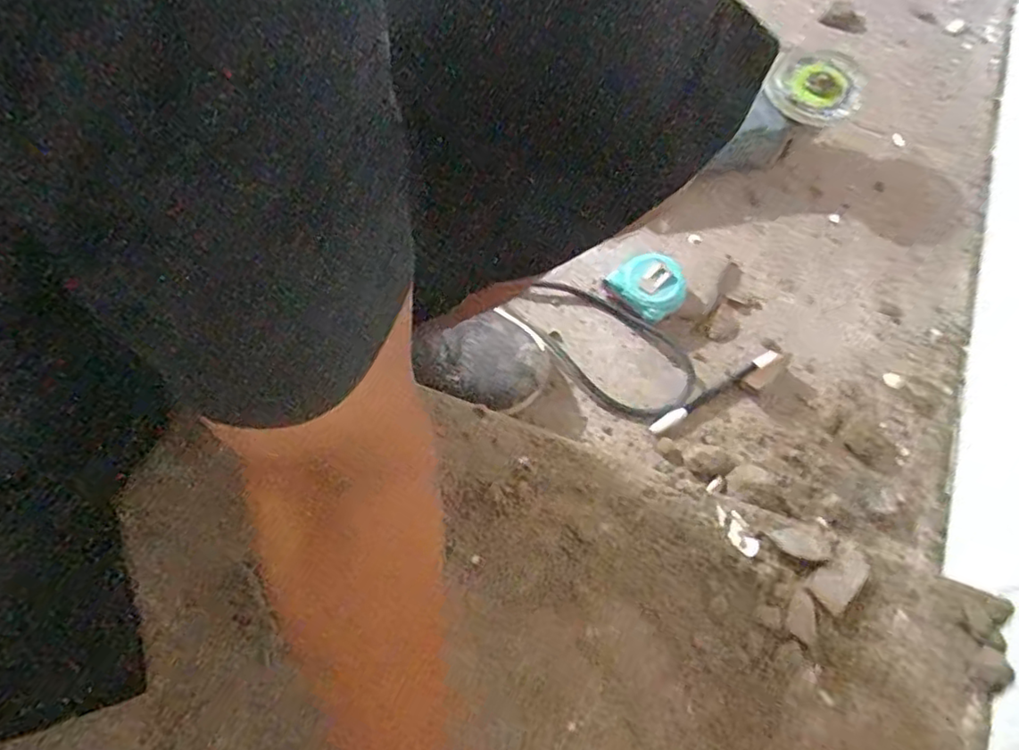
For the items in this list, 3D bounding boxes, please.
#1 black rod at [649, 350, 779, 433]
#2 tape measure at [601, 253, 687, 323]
[{"bbox_3d":[0.195,0.015,0.604,0.145,0.008,0.011,-30,71,-11],"label":"black rod"},{"bbox_3d":[0.138,-0.085,0.636,0.060,0.038,0.065,-35,72,-13],"label":"tape measure"}]

